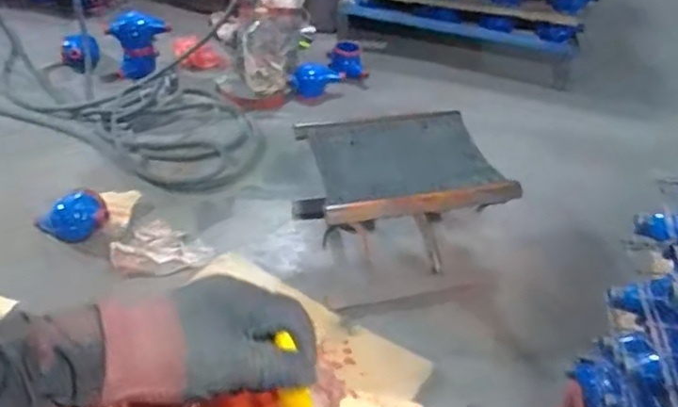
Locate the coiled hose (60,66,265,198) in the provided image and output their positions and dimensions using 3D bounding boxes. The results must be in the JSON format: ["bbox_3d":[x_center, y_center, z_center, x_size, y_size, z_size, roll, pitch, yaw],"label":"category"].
[{"bbox_3d":[-0.374,-0.205,1.428,0.455,0.091,0.343,33,46,28],"label":"coiled hose"}]

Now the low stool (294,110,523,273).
[{"bbox_3d":[0.103,-0.002,1.150,0.329,0.233,0.267,-6,42,-15],"label":"low stool"}]

